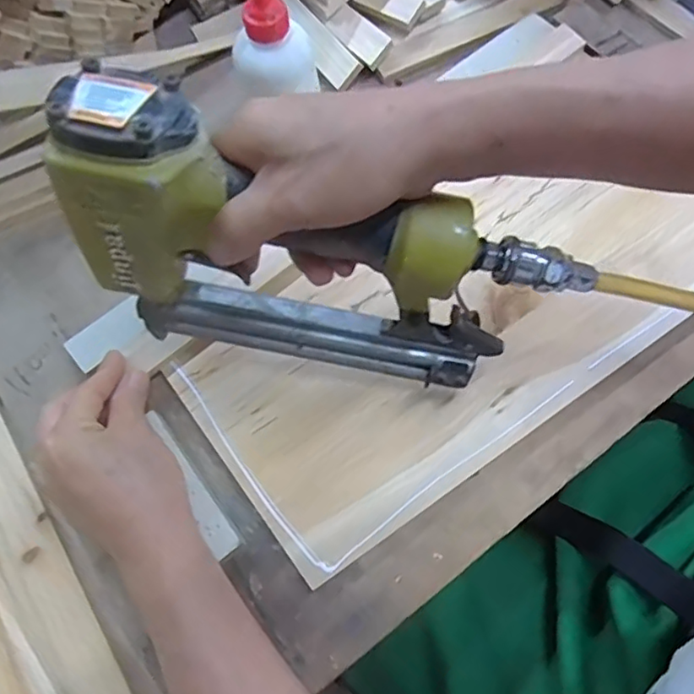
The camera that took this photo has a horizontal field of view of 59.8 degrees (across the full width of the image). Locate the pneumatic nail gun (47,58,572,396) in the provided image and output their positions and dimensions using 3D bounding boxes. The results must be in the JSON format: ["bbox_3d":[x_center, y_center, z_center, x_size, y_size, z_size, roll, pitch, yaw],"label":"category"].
[{"bbox_3d":[-0.011,-0.049,0.312,0.223,0.160,0.066,8,70,6],"label":"pneumatic nail gun"}]

